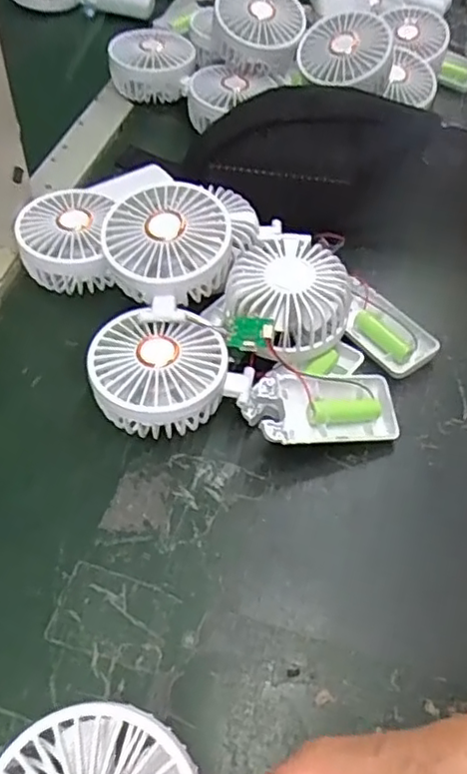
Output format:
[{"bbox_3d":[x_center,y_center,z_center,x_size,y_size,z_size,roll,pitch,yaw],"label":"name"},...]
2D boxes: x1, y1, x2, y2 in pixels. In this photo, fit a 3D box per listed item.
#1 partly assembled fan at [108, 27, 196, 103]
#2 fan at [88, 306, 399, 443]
[{"bbox_3d":[-0.084,-0.336,0.674,0.086,0.051,0.083,2,51,-2],"label":"partly assembled fan"},{"bbox_3d":[0.007,0.001,0.423,0.201,0.046,0.082,8,51,3],"label":"fan"}]

